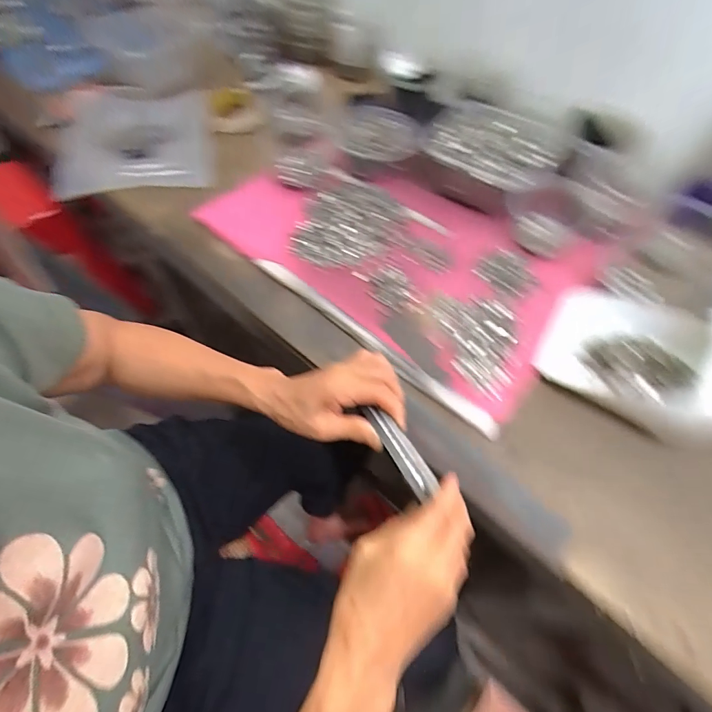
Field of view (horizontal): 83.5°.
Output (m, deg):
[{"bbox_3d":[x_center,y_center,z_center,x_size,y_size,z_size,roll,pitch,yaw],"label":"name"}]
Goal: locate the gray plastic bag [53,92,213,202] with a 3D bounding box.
[{"bbox_3d":[-0.389,-0.384,0.697,0.259,0.035,0.259,-8,62,-3],"label":"gray plastic bag"}]

